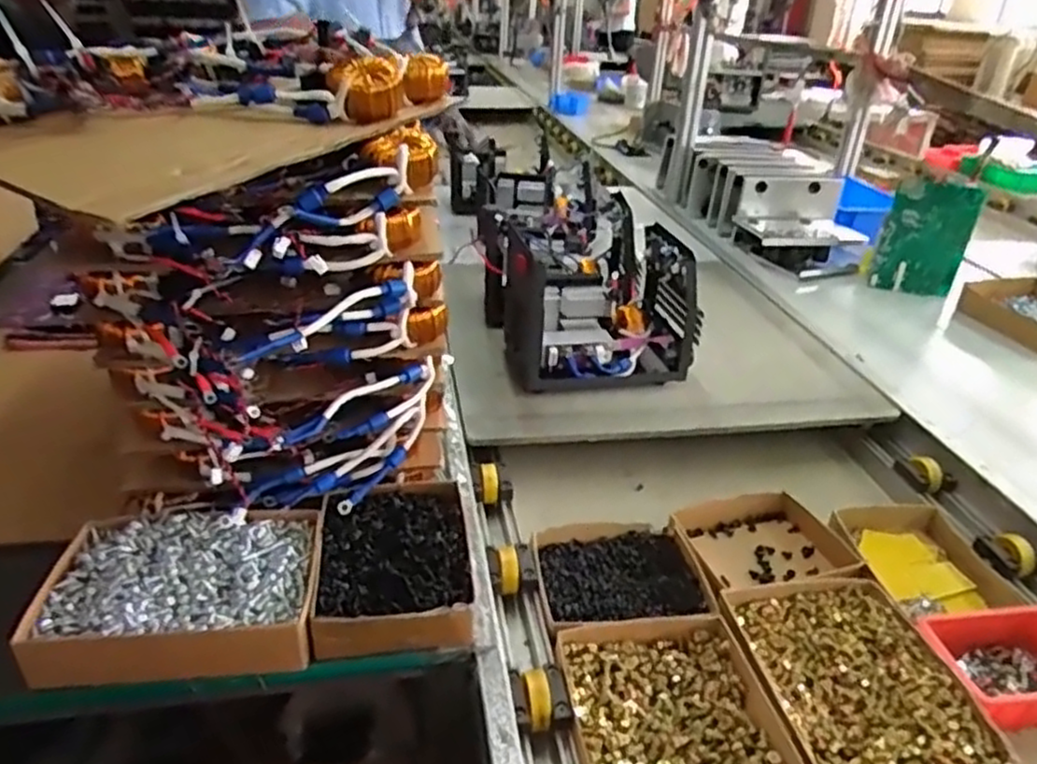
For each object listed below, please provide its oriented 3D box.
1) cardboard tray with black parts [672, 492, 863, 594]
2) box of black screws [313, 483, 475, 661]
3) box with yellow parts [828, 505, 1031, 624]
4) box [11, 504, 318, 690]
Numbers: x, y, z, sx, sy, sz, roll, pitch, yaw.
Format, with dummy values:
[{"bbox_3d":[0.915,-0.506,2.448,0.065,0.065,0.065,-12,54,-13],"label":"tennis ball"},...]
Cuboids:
[{"bbox_3d":[0.279,0.189,0.820,0.197,0.048,0.155,-6,31,-15],"label":"cardboard tray with black parts"},{"bbox_3d":[-0.114,0.162,0.651,0.129,0.043,0.176,-2,30,-9],"label":"box of black screws"},{"bbox_3d":[0.444,0.200,0.807,0.142,0.043,0.156,-4,30,-12],"label":"box with yellow parts"},{"bbox_3d":[-0.281,0.176,0.617,0.216,0.049,0.165,0,30,-4],"label":"box"}]

